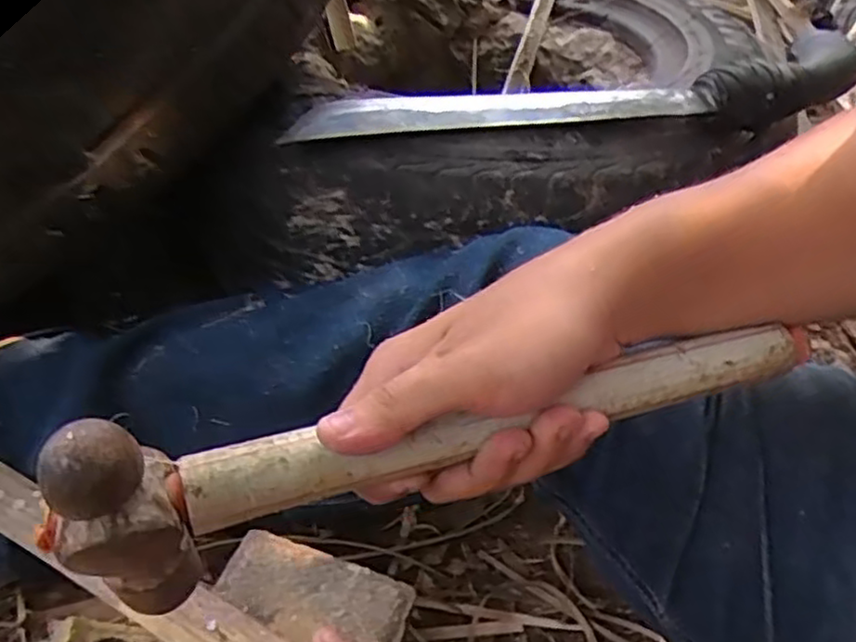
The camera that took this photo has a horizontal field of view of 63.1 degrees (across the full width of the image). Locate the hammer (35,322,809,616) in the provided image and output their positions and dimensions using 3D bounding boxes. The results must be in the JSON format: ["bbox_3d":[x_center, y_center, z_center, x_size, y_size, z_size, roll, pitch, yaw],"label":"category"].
[{"bbox_3d":[0.020,0.040,0.257,0.284,0.085,0.024,-12,43,-18],"label":"hammer"}]

